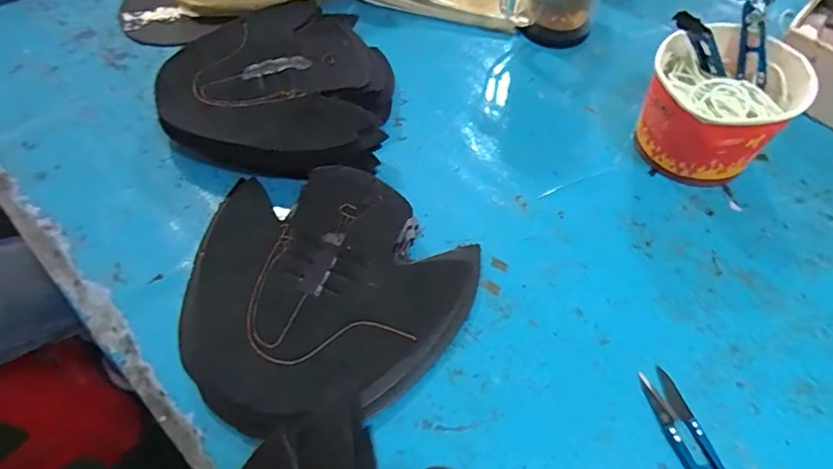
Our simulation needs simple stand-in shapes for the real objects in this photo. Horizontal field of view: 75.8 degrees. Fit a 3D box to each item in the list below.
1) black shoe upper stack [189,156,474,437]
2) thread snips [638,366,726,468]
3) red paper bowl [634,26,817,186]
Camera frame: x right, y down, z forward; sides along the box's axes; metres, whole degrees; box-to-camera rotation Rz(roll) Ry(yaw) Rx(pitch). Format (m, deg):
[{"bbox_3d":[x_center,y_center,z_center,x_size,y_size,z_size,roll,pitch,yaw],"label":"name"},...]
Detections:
[{"bbox_3d":[-0.078,0.038,0.377,0.202,0.034,0.185,26,58,15],"label":"black shoe upper stack"},{"bbox_3d":[0.176,0.141,0.328,0.023,0.006,0.122,-13,57,-11],"label":"thread snips"},{"bbox_3d":[0.247,-0.106,0.447,0.122,0.086,0.110,-38,65,-25],"label":"red paper bowl"}]

